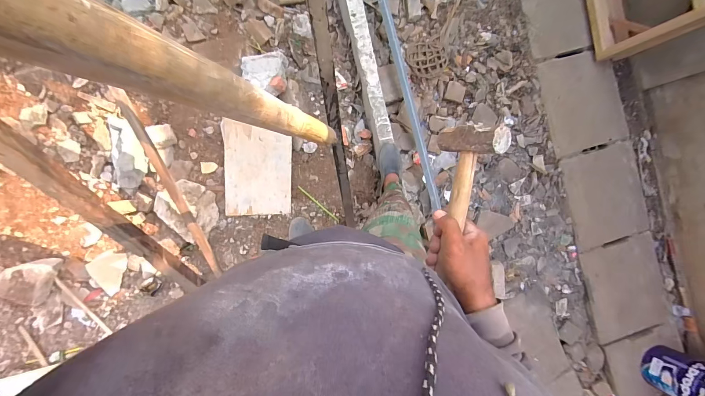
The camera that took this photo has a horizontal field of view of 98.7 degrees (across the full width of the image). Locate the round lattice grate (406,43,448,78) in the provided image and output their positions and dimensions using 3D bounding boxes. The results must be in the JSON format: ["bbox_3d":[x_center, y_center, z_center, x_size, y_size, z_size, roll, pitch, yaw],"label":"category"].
[{"bbox_3d":[0.433,-0.798,1.744,0.226,0.030,0.195,-8,92,-7],"label":"round lattice grate"}]

